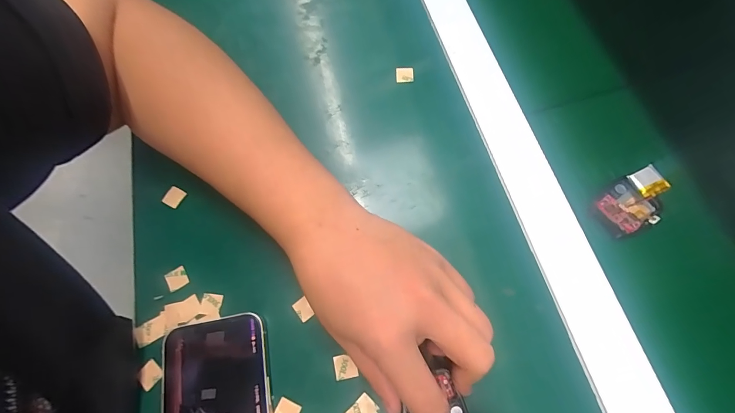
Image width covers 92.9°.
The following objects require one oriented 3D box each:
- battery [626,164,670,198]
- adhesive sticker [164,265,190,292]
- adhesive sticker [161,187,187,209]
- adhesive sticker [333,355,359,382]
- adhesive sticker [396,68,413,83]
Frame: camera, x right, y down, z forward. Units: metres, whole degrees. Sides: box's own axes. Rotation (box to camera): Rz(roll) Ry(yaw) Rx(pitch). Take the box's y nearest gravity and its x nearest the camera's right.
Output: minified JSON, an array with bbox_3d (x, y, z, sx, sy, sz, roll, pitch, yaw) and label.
[{"bbox_3d":[0.206,-0.018,0.256,0.019,0.004,0.021,-28,68,9],"label":"battery"},{"bbox_3d":[-0.147,0.056,0.269,0.016,0.004,0.016,-30,75,-11],"label":"adhesive sticker"},{"bbox_3d":[-0.162,-0.008,0.293,0.014,0.005,0.016,30,74,14],"label":"adhesive sticker"},{"bbox_3d":[-0.015,0.110,0.238,0.014,0.004,0.015,-13,70,-6],"label":"adhesive sticker"},{"bbox_3d":[0.034,-0.119,0.317,0.015,0.006,0.012,-4,69,2],"label":"adhesive sticker"}]

